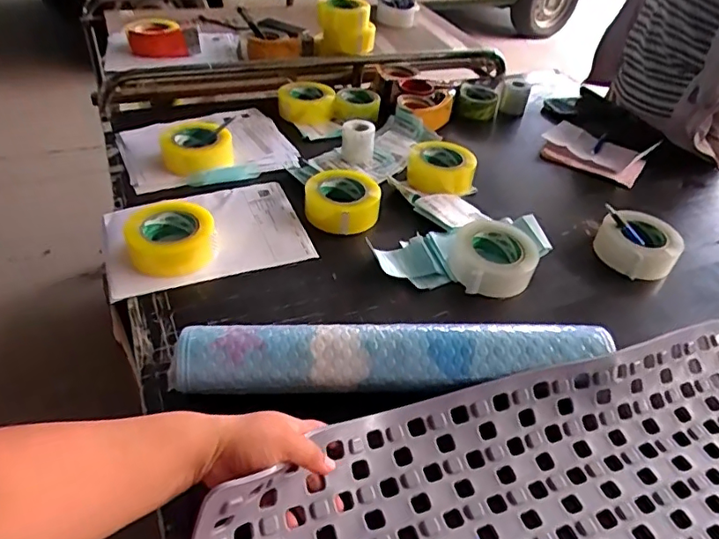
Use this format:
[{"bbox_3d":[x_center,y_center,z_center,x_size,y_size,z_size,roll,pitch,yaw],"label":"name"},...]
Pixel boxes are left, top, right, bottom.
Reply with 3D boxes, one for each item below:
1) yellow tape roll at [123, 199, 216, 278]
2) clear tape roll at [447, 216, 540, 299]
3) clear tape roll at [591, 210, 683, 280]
[{"bbox_3d":[-0.278,-0.048,0.793,0.123,0.051,0.129,-13,45,-21],"label":"yellow tape roll"},{"bbox_3d":[0.202,-0.017,0.812,0.117,0.059,0.118,-6,43,-14],"label":"clear tape roll"},{"bbox_3d":[0.450,-0.039,0.875,0.126,0.050,0.124,28,46,23],"label":"clear tape roll"}]

